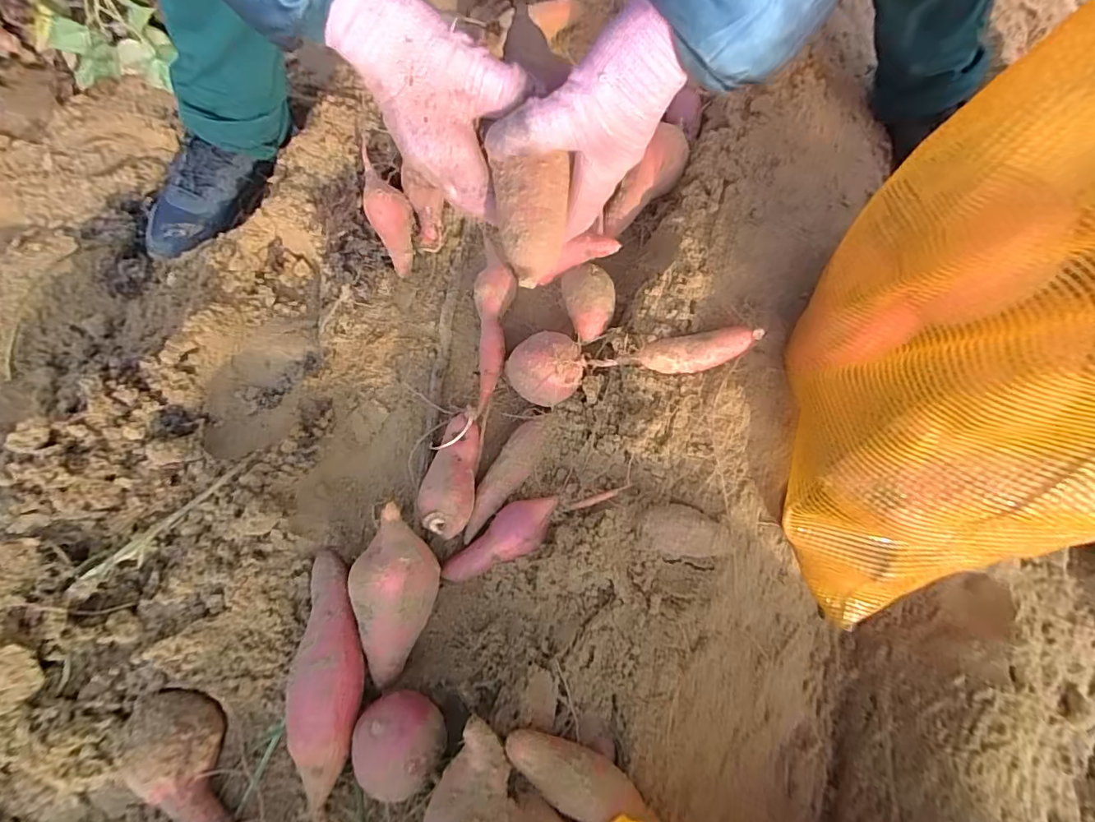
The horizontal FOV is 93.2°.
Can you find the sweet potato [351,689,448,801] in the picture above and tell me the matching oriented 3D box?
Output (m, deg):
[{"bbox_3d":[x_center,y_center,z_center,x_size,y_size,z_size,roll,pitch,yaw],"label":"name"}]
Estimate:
[{"bbox_3d":[-0.107,0.240,0.378,0.062,0.053,0.059,0,71,0],"label":"sweet potato"}]

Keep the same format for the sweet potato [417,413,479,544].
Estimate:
[{"bbox_3d":[-0.085,0.058,0.454,0.044,0.043,0.100,3,71,1],"label":"sweet potato"}]

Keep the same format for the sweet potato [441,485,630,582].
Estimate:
[{"bbox_3d":[-0.019,0.096,0.441,0.158,0.032,0.043,-31,74,-10],"label":"sweet potato"}]

